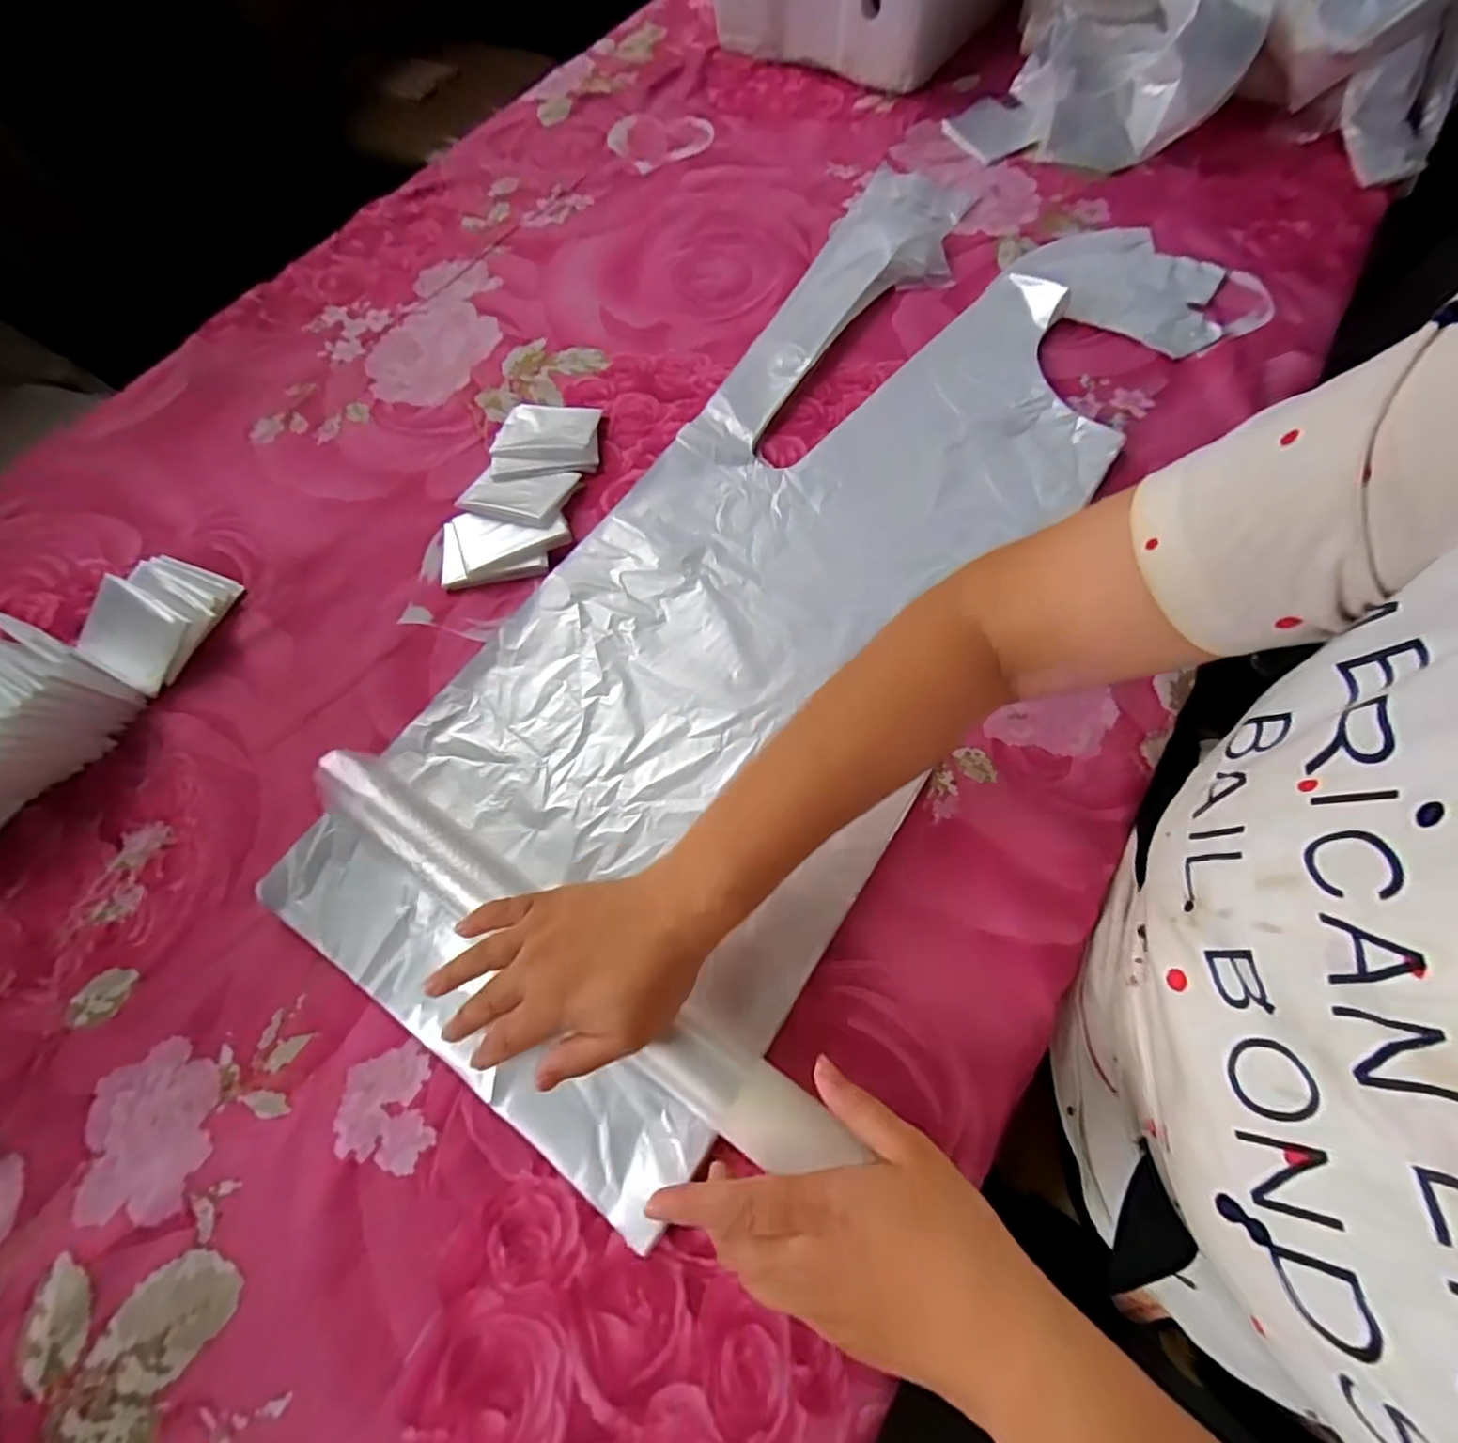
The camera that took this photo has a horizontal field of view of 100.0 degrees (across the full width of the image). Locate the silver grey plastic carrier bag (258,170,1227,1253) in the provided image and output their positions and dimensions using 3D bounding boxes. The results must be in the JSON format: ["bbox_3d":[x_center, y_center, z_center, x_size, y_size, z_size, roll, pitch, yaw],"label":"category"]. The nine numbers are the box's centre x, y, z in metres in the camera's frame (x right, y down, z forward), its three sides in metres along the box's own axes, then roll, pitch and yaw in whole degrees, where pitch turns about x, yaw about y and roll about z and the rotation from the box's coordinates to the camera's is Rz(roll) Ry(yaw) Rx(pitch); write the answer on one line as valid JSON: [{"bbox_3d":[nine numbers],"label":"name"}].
[{"bbox_3d":[0.069,-0.144,0.460,0.306,0.021,0.842,31,73,15],"label":"silver grey plastic carrier bag"}]

